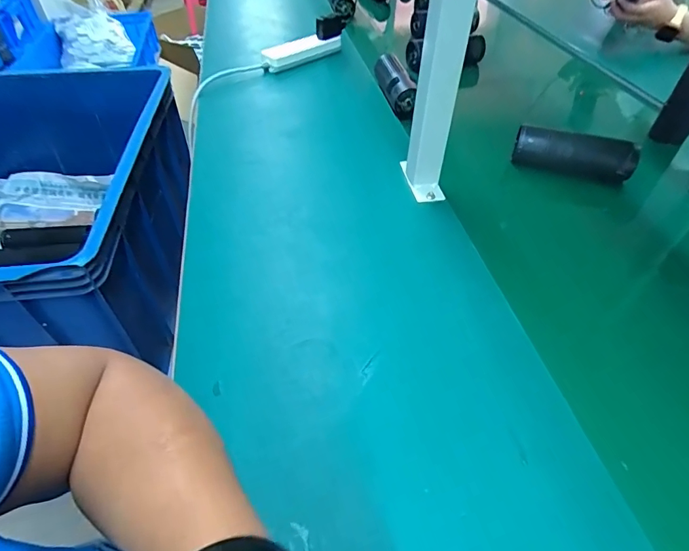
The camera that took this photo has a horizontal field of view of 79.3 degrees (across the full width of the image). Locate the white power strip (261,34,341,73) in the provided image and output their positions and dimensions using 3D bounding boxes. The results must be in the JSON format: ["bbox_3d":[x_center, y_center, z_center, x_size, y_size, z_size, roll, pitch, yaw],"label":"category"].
[{"bbox_3d":[-0.096,-0.485,0.898,0.189,0.032,0.056,-34,57,-27],"label":"white power strip"}]

